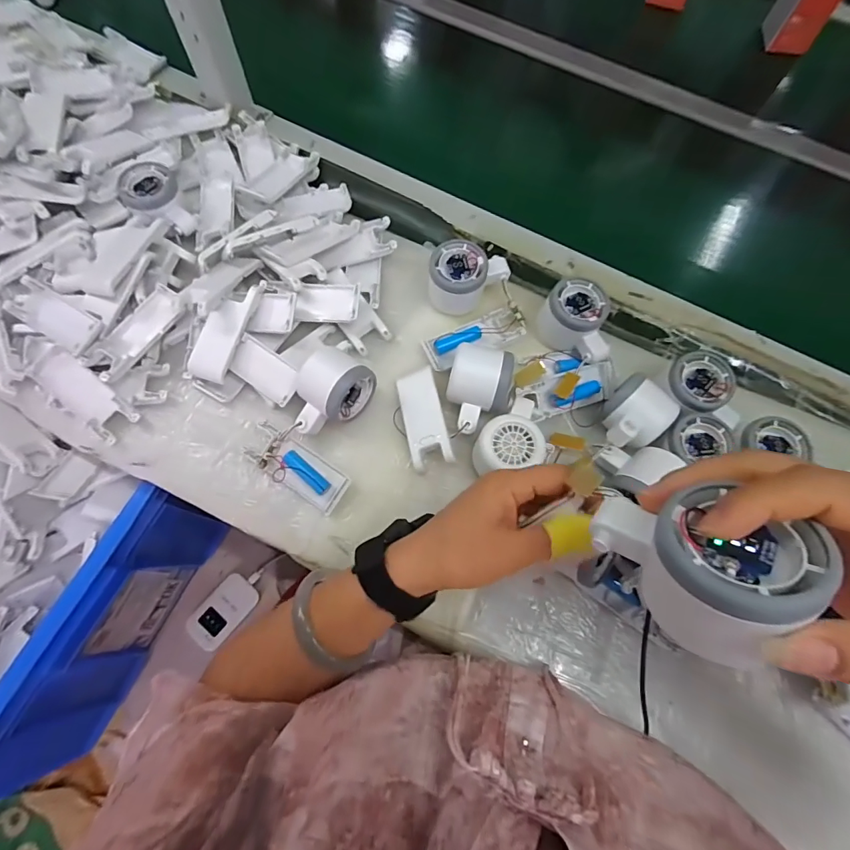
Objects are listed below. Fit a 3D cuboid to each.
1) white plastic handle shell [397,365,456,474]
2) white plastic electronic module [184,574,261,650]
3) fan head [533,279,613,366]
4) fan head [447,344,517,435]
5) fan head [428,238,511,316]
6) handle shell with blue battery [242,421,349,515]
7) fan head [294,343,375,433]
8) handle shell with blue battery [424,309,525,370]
[{"bbox_3d":[-0.001,-0.007,0.420,0.040,0.012,0.095,-18,67,17],"label":"white plastic handle shell"},{"bbox_3d":[-0.283,0.259,0.621,0.061,0.009,0.096,36,73,10],"label":"white plastic electronic module"},{"bbox_3d":[0.157,-0.104,0.449,0.078,0.049,0.054,42,74,12],"label":"fan head"},{"bbox_3d":[0.050,-0.031,0.416,0.060,0.050,0.077,13,70,2],"label":"fan head"},{"bbox_3d":[0.044,-0.149,0.461,0.081,0.052,0.061,9,70,1],"label":"fan head"},{"bbox_3d":[-0.116,0.040,0.407,0.097,0.024,0.040,32,72,9],"label":"handle shell with blue battery"},{"bbox_3d":[-0.091,-0.030,0.413,0.057,0.055,0.079,36,73,10],"label":"fan head"},{"bbox_3d":[0.049,-0.093,0.462,0.105,0.013,0.043,-23,73,-10],"label":"handle shell with blue battery"}]

